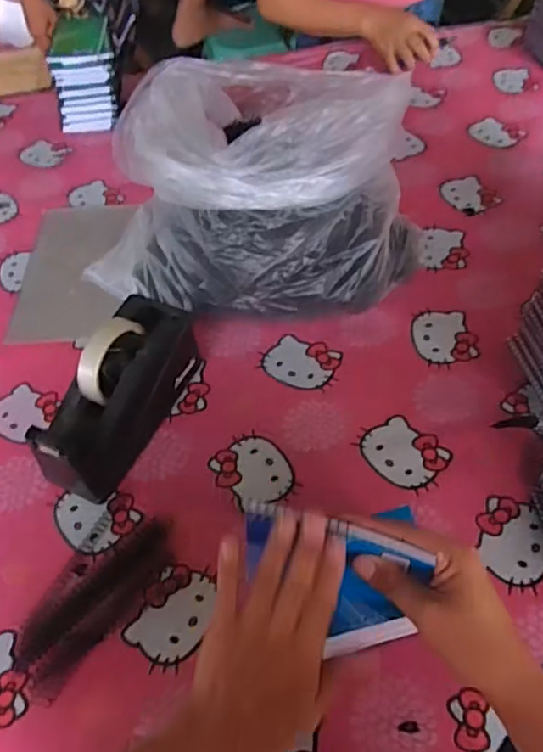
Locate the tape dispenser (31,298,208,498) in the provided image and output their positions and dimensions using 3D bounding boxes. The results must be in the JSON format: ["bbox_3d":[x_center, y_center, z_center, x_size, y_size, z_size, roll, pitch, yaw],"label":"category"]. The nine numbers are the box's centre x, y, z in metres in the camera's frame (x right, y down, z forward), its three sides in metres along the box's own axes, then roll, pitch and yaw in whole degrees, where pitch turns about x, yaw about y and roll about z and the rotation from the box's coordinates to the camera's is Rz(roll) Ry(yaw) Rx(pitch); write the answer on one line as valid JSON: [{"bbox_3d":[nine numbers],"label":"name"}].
[{"bbox_3d":[-0.157,0.012,0.597,0.074,0.118,0.209,20,57,19],"label":"tape dispenser"}]

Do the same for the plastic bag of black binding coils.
[{"bbox_3d":[-0.010,-0.241,0.709,0.380,0.224,0.339,22,58,20],"label":"plastic bag of black binding coils"}]

